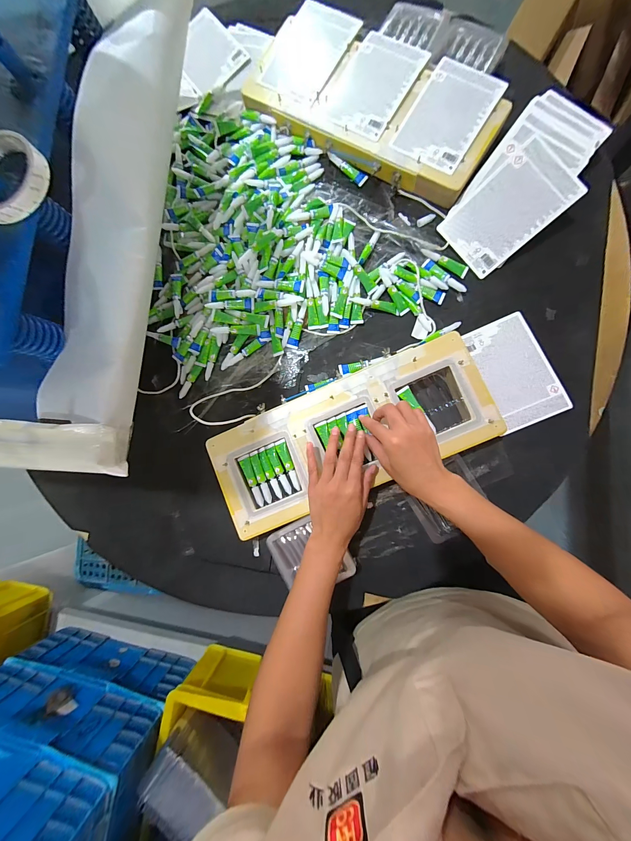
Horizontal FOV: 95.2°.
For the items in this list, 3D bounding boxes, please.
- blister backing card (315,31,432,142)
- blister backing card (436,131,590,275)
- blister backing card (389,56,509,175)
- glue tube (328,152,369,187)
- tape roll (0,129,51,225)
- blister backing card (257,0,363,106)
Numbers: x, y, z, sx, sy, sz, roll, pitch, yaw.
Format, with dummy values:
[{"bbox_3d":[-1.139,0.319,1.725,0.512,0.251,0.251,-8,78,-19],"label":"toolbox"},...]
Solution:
[{"bbox_3d":[0.095,-0.556,0.475,0.117,0.008,0.172,33,89,7],"label":"blister backing card"},{"bbox_3d":[0.297,-0.327,0.449,0.167,0.005,0.116,-40,84,21],"label":"blister backing card"},{"bbox_3d":[0.214,-0.491,0.460,0.115,0.010,0.174,33,91,8],"label":"blister backing card"},{"bbox_3d":[0.057,-0.445,0.506,0.017,0.012,0.083,-44,83,1],"label":"glue tube"},{"bbox_3d":[-0.323,-0.252,0.299,0.088,0.016,0.088,0,86,5],"label":"tape roll"},{"bbox_3d":[-0.011,-0.635,0.492,0.118,0.004,0.171,31,89,7],"label":"blister backing card"}]

